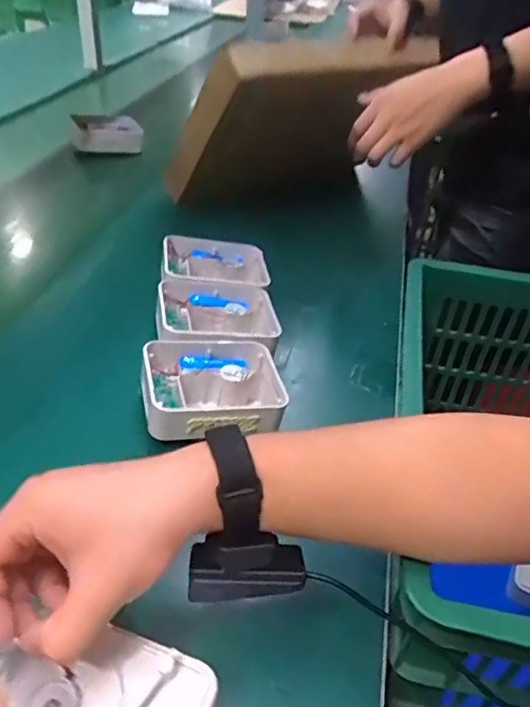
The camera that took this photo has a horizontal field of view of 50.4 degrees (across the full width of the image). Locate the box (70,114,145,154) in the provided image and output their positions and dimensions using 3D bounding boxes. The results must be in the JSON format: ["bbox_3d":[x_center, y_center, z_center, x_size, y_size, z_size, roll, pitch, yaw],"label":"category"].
[{"bbox_3d":[-0.306,-0.424,1.100,0.130,0.058,0.061,-8,41,-16],"label":"box"}]

